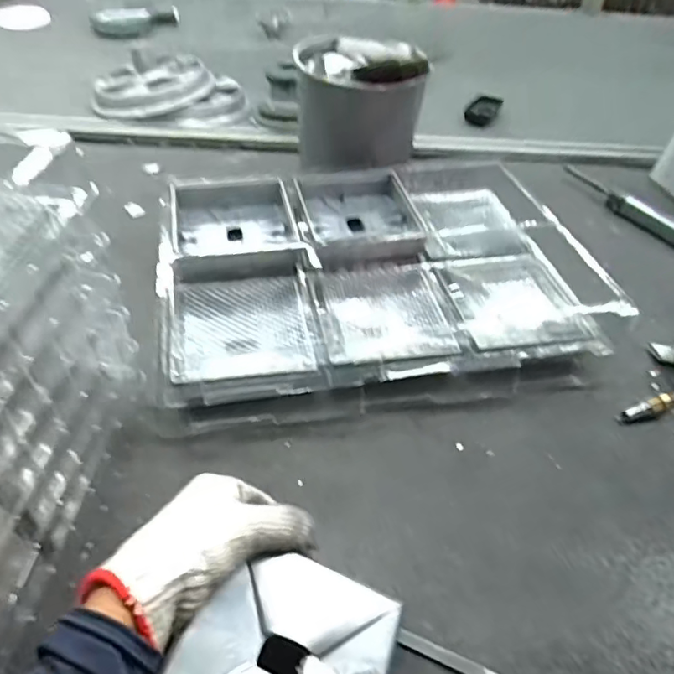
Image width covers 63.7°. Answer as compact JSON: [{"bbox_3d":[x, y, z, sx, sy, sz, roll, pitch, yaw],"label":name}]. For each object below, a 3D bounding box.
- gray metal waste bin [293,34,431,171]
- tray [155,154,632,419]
[{"bbox_3d":[0.030,-0.321,0.747,0.169,0.130,0.176,6,45,1],"label":"gray metal waste bin"},{"bbox_3d":[0.044,-0.085,0.629,0.453,0.075,0.358,-6,46,-12],"label":"tray"}]

